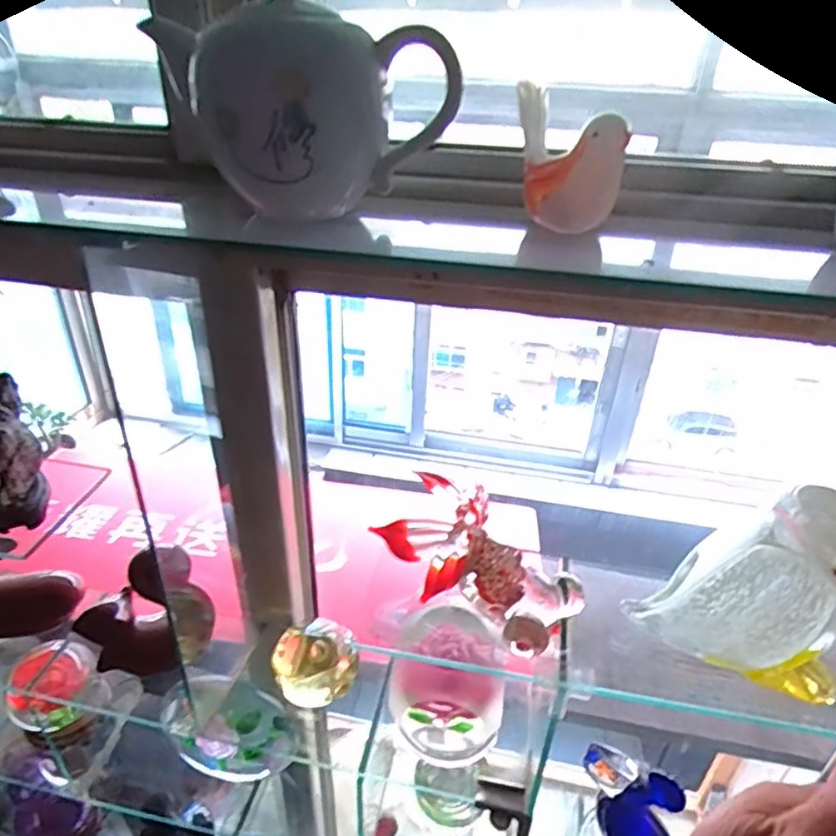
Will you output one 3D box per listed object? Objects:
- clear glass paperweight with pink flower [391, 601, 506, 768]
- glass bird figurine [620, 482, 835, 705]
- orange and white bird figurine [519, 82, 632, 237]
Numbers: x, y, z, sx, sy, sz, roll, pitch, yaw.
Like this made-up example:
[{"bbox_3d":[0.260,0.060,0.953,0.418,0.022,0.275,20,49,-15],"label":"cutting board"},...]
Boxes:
[{"bbox_3d":[0.017,0.181,0.408,0.077,0.080,0.065,1,33,-3],"label":"clear glass paperweight with pink flower"},{"bbox_3d":[0.177,0.081,0.289,0.047,0.119,0.107,-21,39,-32],"label":"glass bird figurine"},{"bbox_3d":[0.062,-0.106,0.250,0.030,0.050,0.043,-6,34,-14],"label":"orange and white bird figurine"}]

